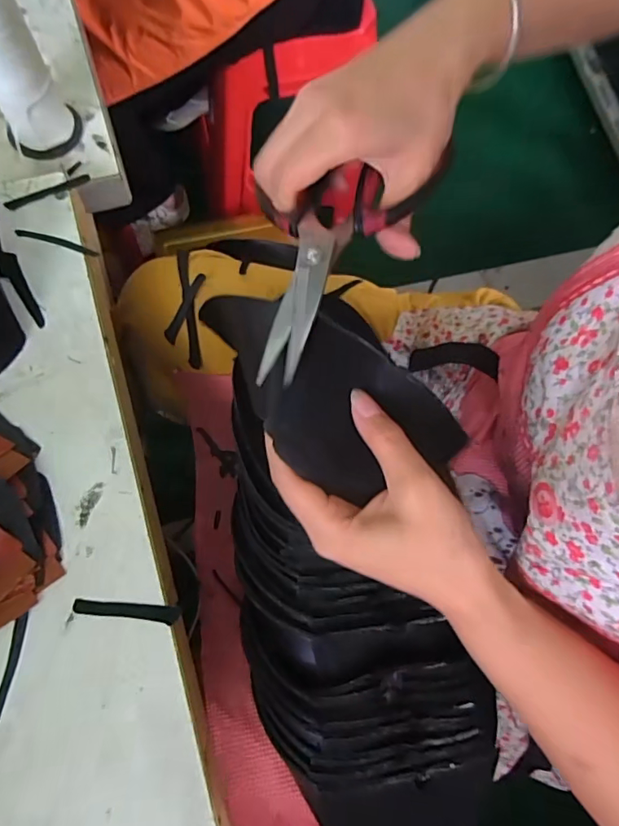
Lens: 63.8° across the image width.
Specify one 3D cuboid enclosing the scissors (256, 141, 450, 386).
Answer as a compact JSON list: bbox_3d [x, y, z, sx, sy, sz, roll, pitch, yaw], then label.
[{"bbox_3d":[0.008,-0.078,0.257,0.080,0.024,0.146,20,68,5],"label":"scissors"}]

